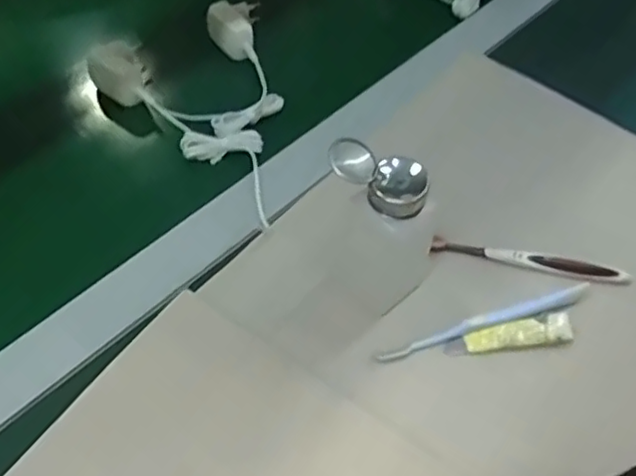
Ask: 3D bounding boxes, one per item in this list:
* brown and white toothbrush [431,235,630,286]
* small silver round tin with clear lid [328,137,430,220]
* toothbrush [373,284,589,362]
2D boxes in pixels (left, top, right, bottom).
[{"bbox_3d":[0.178,0.019,0.545,0.168,0.011,0.019,10,56,5],"label":"brown and white toothbrush"},{"bbox_3d":[0.041,-0.043,0.435,0.065,0.030,0.037,30,60,17],"label":"small silver round tin with clear lid"},{"bbox_3d":[0.133,0.064,0.513,0.184,0.015,0.011,-15,57,-12],"label":"toothbrush"}]

